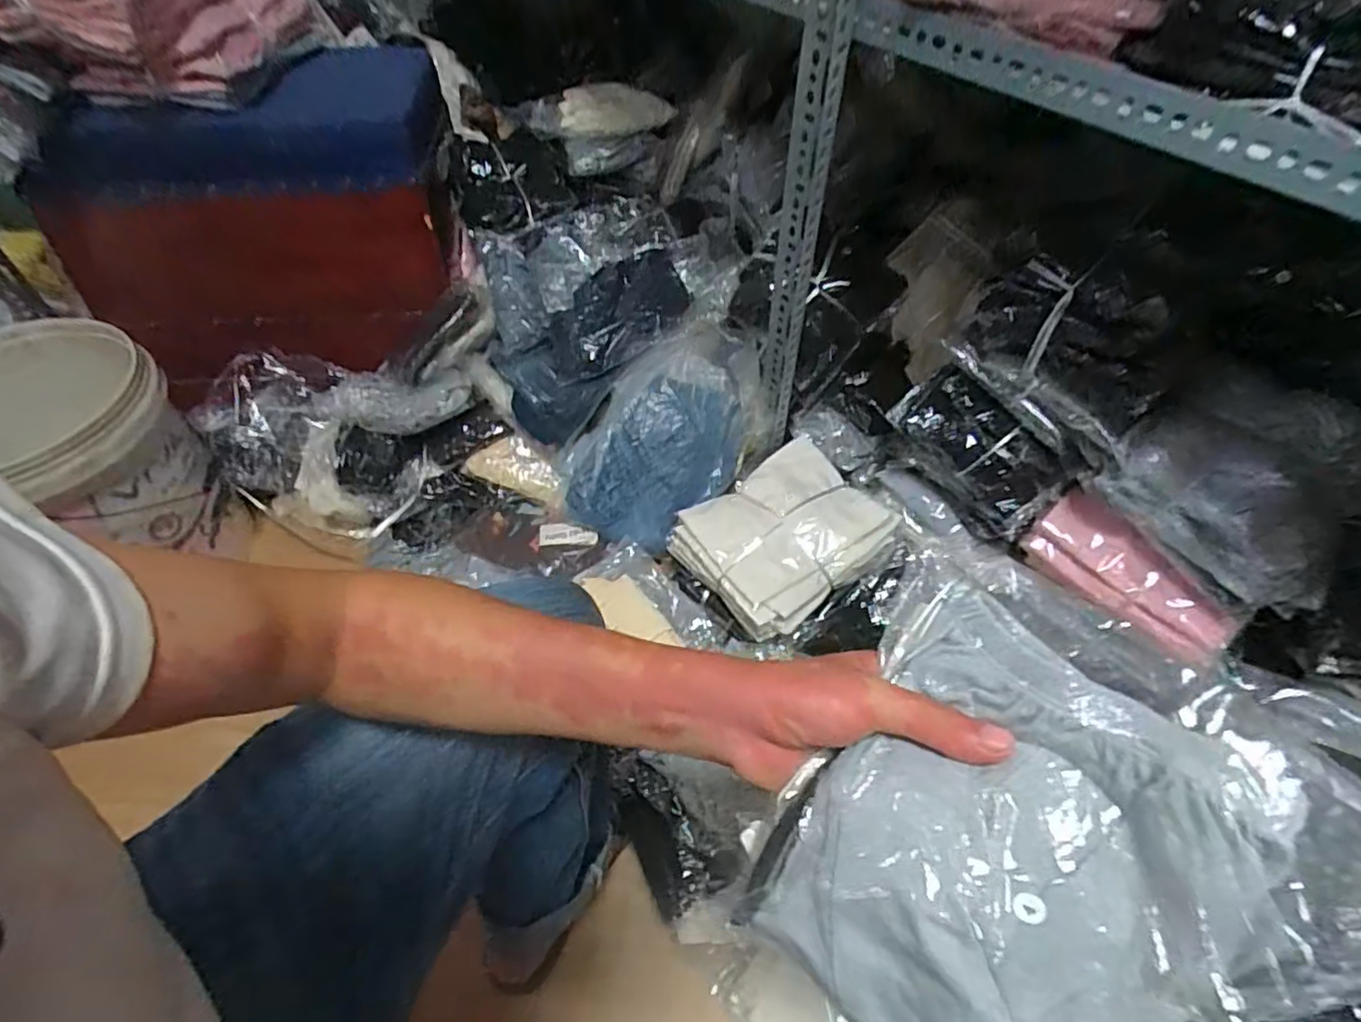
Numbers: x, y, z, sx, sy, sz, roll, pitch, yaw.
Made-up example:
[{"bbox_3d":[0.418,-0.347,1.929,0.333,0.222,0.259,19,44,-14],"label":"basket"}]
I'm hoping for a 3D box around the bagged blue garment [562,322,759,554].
[{"bbox_3d":[-0.020,-0.109,1.036,0.362,0.238,0.083,-42,17,-3],"label":"bagged blue garment"}]

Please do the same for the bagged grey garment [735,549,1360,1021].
[{"bbox_3d":[0.143,0.152,0.280,0.207,0.030,0.210,34,91,44],"label":"bagged grey garment"}]

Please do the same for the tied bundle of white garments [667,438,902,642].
[{"bbox_3d":[0.154,0.035,0.972,0.270,0.074,0.236,-28,58,-21],"label":"tied bundle of white garments"}]

